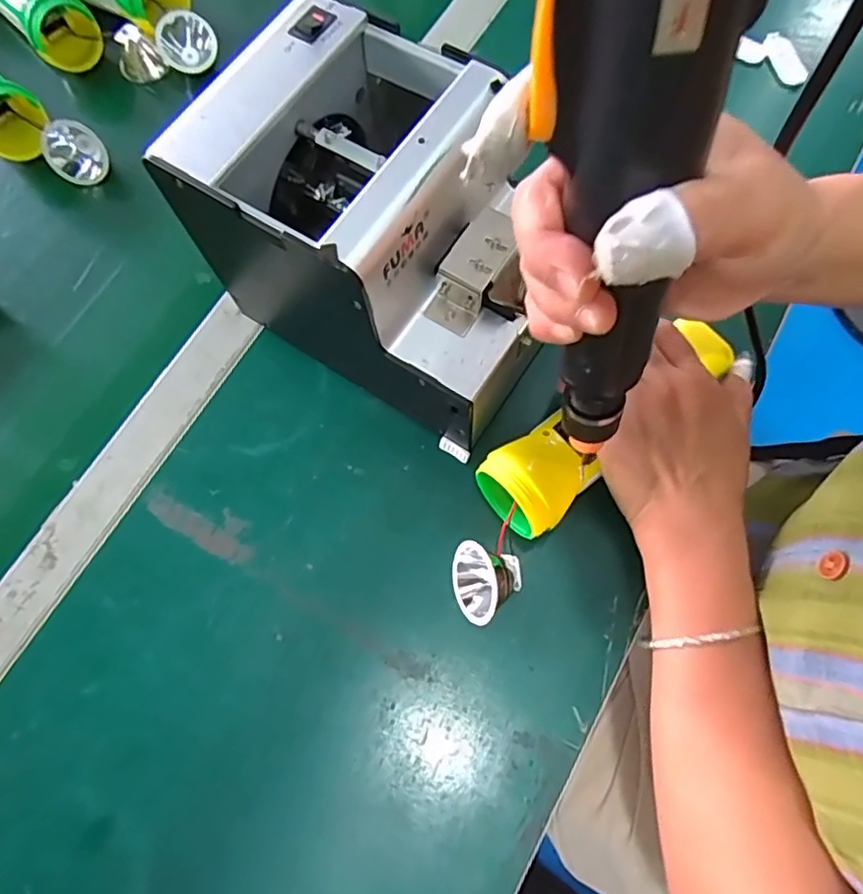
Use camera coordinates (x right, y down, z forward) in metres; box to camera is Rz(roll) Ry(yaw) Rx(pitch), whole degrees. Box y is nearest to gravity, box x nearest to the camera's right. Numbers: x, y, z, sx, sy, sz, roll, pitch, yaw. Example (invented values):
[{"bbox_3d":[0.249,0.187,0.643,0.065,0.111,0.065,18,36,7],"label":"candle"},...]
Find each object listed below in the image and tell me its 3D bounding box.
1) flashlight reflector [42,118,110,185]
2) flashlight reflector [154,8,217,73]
[{"bbox_3d":[-0.267,-0.221,0.442,0.039,0.044,0.025,-38,50,-11],"label":"flashlight reflector"},{"bbox_3d":[-0.190,-0.314,0.459,0.045,0.045,0.023,-22,71,-5],"label":"flashlight reflector"}]

